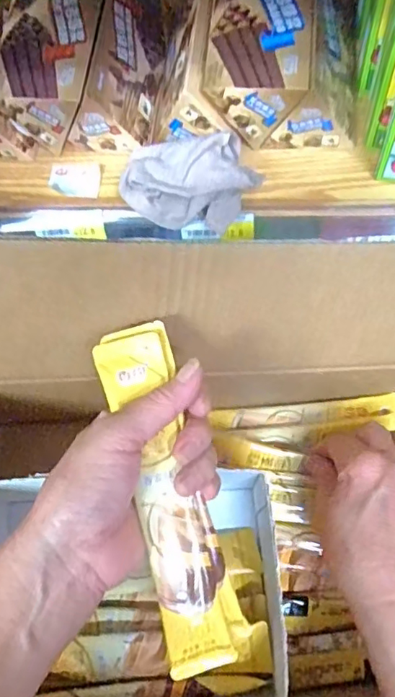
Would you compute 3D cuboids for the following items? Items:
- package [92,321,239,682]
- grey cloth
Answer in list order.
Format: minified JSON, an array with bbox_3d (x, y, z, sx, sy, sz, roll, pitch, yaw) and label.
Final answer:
[{"bbox_3d":[-0.016,0.078,0.299,0.038,0.011,0.183,-14,85,-2],"label":"package"},{"bbox_3d":[-0.009,-0.172,0.555,0.139,0.052,0.087,-2,71,6],"label":"grey cloth"}]

